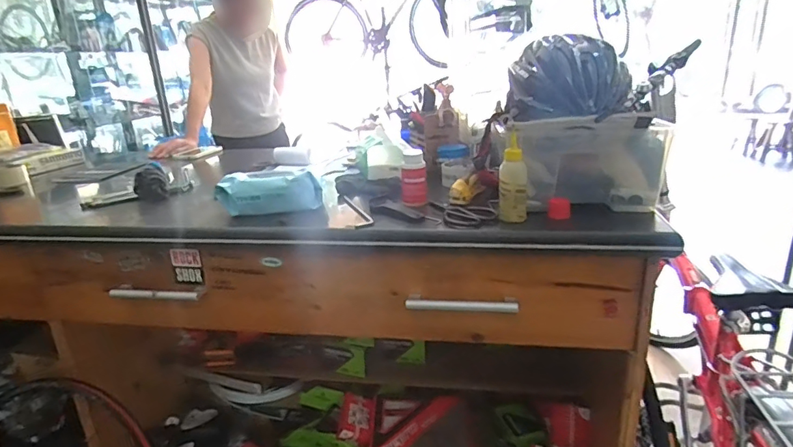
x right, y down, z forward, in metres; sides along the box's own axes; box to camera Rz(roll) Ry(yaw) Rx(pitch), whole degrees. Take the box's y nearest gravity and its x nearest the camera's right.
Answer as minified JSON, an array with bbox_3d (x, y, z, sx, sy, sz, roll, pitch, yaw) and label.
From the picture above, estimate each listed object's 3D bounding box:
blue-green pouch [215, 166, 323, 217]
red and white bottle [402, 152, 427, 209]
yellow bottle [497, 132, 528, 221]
[{"bbox_3d":[-0.232,-0.061,0.871,0.183,0.071,0.080,-7,19,-11],"label":"blue-green pouch"},{"bbox_3d":[0.033,-0.080,0.846,0.040,0.093,0.035,-5,18,-7],"label":"red and white bottle"},{"bbox_3d":[0.182,-0.069,0.745,0.042,0.127,0.034,1,19,12],"label":"yellow bottle"}]

